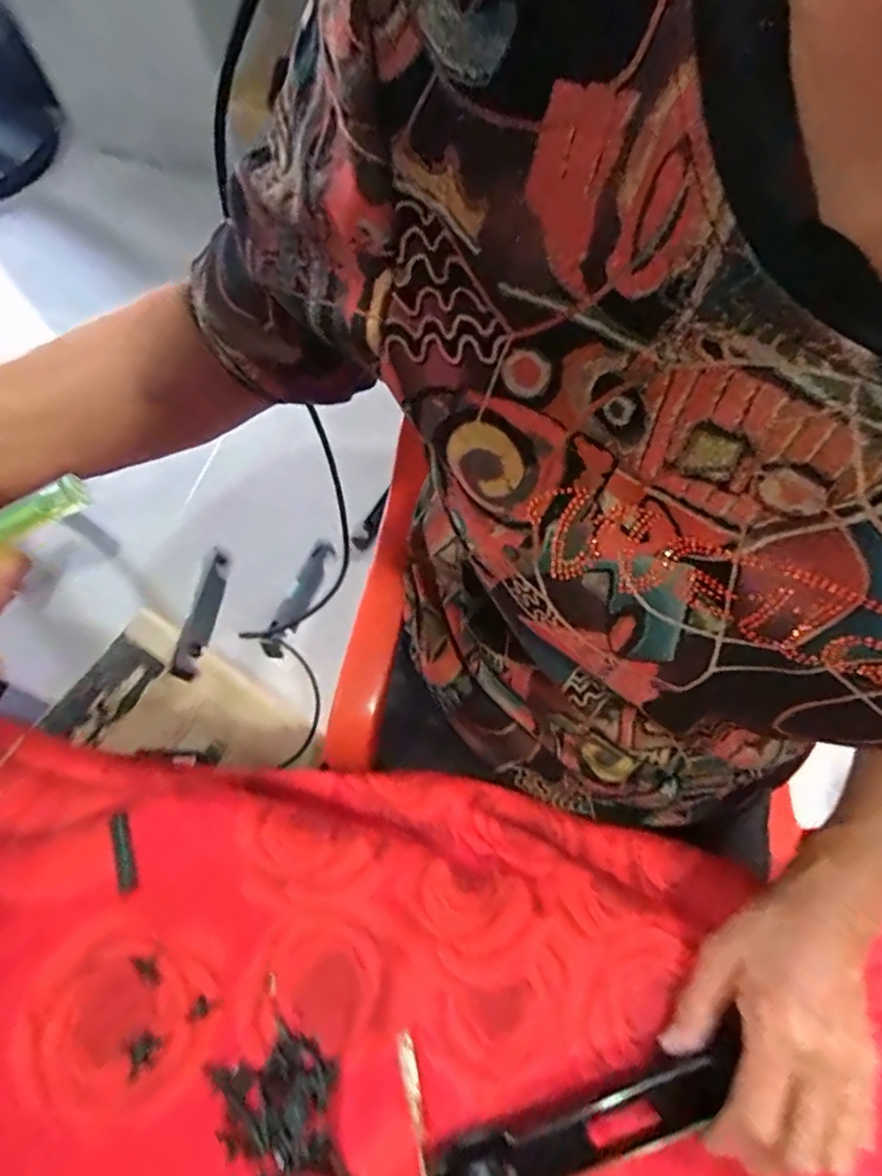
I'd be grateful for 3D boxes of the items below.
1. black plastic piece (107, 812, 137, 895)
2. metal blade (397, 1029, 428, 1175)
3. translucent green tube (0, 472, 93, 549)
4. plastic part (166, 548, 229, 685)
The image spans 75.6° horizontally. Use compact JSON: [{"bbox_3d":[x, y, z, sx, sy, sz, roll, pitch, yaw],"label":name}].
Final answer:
[{"bbox_3d":[-0.193,0.160,0.343,0.012,0.004,0.044,-20,68,-7],"label":"black plastic piece"},{"bbox_3d":[-0.012,0.275,0.288,0.009,0.007,0.081,-12,67,-4],"label":"metal blade"},{"bbox_3d":[-0.116,-0.020,0.160,0.033,0.006,0.007,-32,70,-15],"label":"translucent green tube"},{"bbox_3d":[-0.303,0.033,0.722,0.033,0.018,0.193,0,53,1],"label":"plastic part"}]

